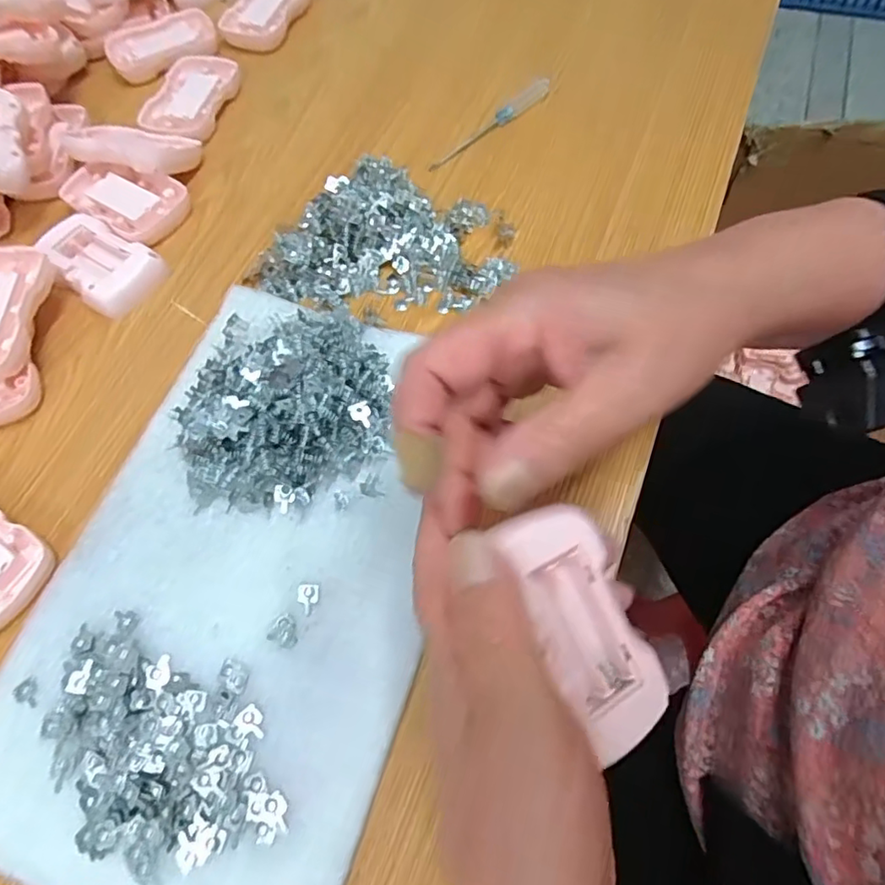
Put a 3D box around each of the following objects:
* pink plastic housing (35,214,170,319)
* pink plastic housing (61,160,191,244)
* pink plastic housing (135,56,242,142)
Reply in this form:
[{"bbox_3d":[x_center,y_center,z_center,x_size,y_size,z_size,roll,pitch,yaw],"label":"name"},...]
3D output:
[{"bbox_3d":[-0.228,-0.121,0.389,0.081,0.017,0.051,35,71,17],"label":"pink plastic housing"},{"bbox_3d":[-0.227,-0.174,0.412,0.089,0.017,0.051,25,68,13],"label":"pink plastic housing"},{"bbox_3d":[-0.197,-0.274,0.464,0.057,0.013,0.092,11,66,7],"label":"pink plastic housing"}]

